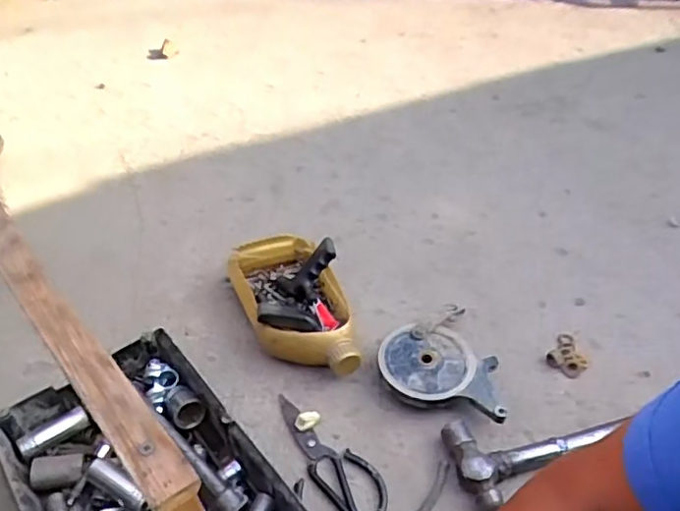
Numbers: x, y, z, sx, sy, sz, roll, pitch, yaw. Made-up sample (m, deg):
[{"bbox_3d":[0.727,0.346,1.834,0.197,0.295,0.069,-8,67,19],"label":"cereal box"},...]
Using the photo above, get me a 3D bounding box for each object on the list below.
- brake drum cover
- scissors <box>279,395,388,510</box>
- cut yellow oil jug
[{"bbox_3d":[0.132,0.157,0.792,0.147,0.047,0.177,-13,42,-13],"label":"brake drum cover"},{"bbox_3d":[-0.007,0.237,0.717,0.075,0.011,0.192,-16,43,-17],"label":"scissors"},{"bbox_3d":[-0.059,0.074,0.856,0.142,0.092,0.238,-18,43,-18],"label":"cut yellow oil jug"}]

